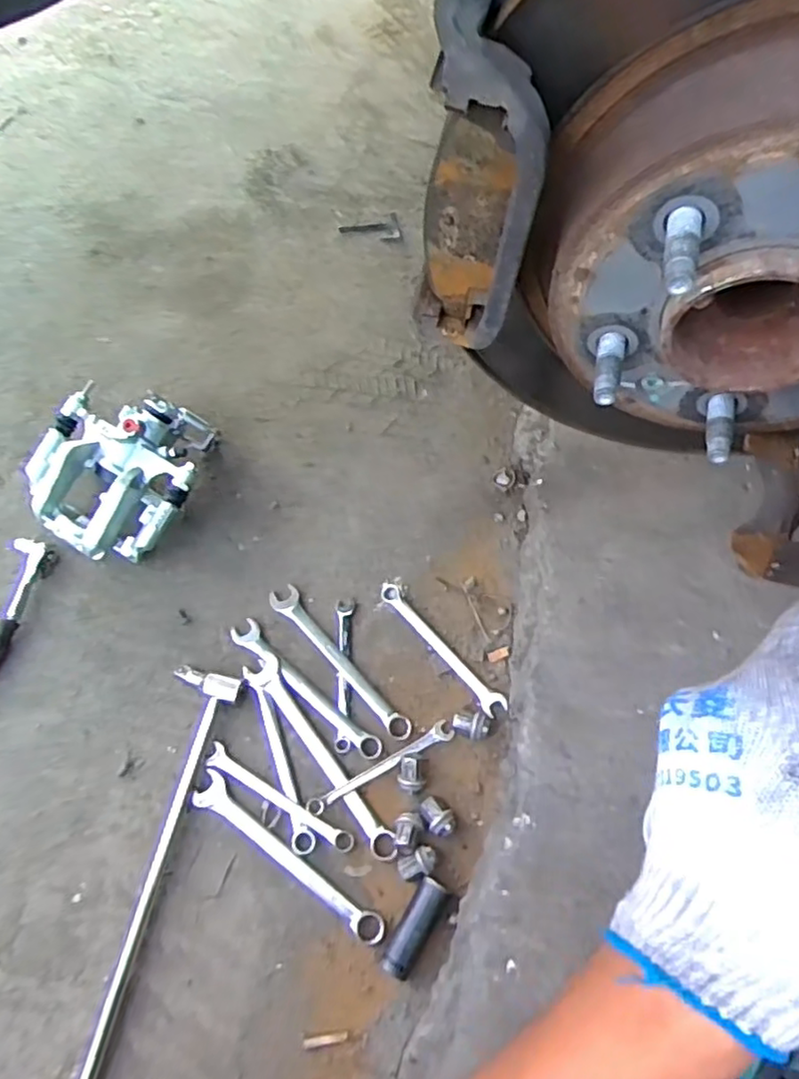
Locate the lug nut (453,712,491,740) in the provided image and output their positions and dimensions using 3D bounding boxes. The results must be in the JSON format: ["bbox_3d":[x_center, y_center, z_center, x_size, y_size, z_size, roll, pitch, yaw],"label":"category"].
[{"bbox_3d":[0.071,0.184,0.641,0.035,0.021,0.024,1,67,-2],"label":"lug nut"}]

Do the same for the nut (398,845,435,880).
[{"bbox_3d":[0.017,0.295,0.593,0.035,0.019,0.023,-29,71,-13],"label":"nut"}]

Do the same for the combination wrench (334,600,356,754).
[{"bbox_3d":[-0.054,0.136,0.656,0.020,0.009,0.151,-1,67,-2],"label":"combination wrench"}]

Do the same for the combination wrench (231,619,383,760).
[{"bbox_3d":[-0.092,0.146,0.648,0.190,0.017,0.026,38,71,13],"label":"combination wrench"}]

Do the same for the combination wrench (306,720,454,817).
[{"bbox_3d":[-0.018,0.216,0.617,0.153,0.009,0.017,-26,70,-12],"label":"combination wrench"}]

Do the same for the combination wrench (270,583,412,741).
[{"bbox_3d":[-0.061,0.122,0.658,0.027,0.013,0.196,-39,73,-16],"label":"combination wrench"}]

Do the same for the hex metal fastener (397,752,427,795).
[{"bbox_3d":[0.011,0.223,0.622,0.027,0.018,0.037,-6,68,-4],"label":"hex metal fastener"}]

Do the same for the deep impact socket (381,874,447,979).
[{"bbox_3d":[0.013,0.341,0.574,0.024,0.019,0.082,29,69,10],"label":"deep impact socket"}]

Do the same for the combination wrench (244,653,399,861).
[{"bbox_3d":[-0.077,0.206,0.625,0.031,0.015,0.223,-34,72,-15],"label":"combination wrench"}]

